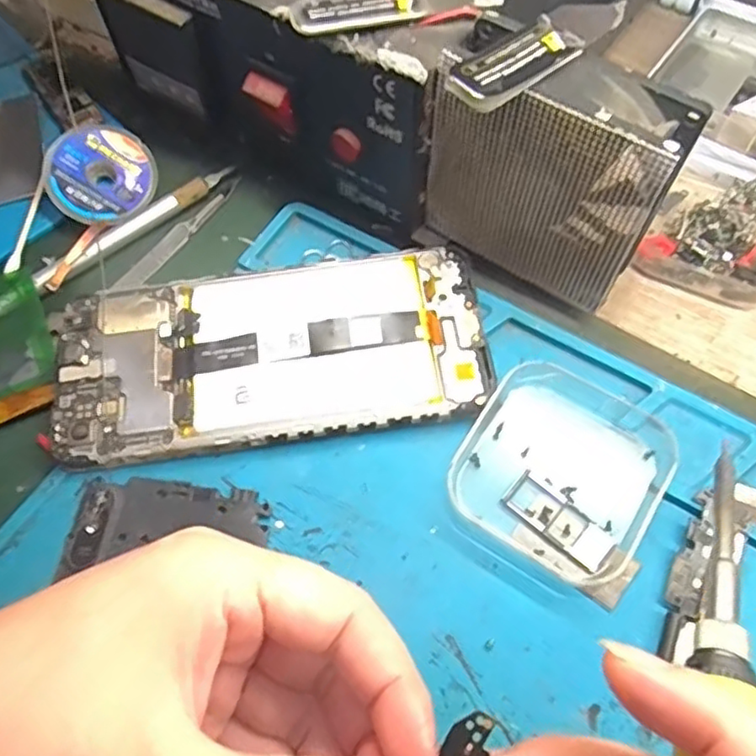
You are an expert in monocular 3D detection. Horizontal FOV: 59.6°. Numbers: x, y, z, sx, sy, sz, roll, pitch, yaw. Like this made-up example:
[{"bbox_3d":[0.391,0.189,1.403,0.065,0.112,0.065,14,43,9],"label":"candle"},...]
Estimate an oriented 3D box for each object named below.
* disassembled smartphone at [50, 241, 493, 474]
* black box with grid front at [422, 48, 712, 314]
[{"bbox_3d":[-0.042,-0.009,0.251,0.161,0.014,0.071,-8,63,-2],"label":"disassembled smartphone"},{"bbox_3d":[0.056,-0.068,0.235,0.081,0.085,0.034,27,67,15],"label":"black box with grid front"}]

